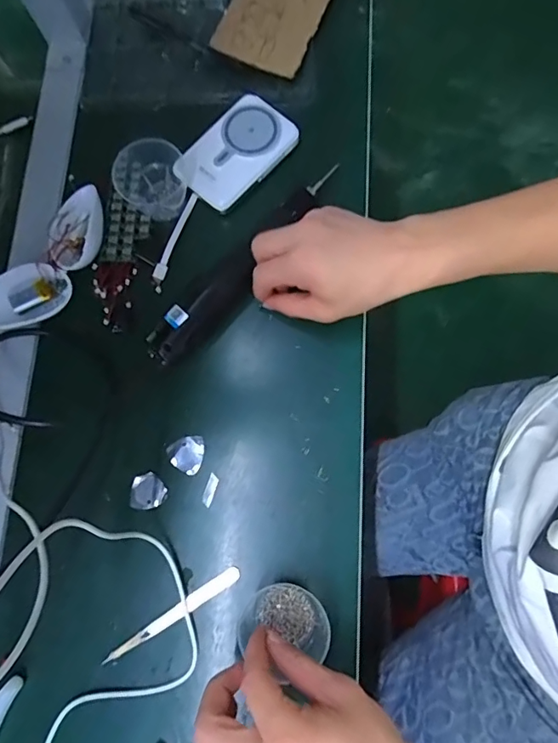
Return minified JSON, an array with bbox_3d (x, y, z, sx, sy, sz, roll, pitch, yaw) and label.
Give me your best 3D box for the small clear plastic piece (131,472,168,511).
[{"bbox_3d":[-0.114,0.104,0.418,0.031,0.004,0.030,-1,78,4],"label":"small clear plastic piece"}]

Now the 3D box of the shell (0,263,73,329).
[{"bbox_3d":[-0.231,-0.067,0.442,0.083,0.019,0.049,-13,77,1],"label":"shell"}]

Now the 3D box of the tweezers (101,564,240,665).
[{"bbox_3d":[-0.086,0.198,0.394,0.124,0.004,0.012,-33,77,-3],"label":"tweezers"}]

